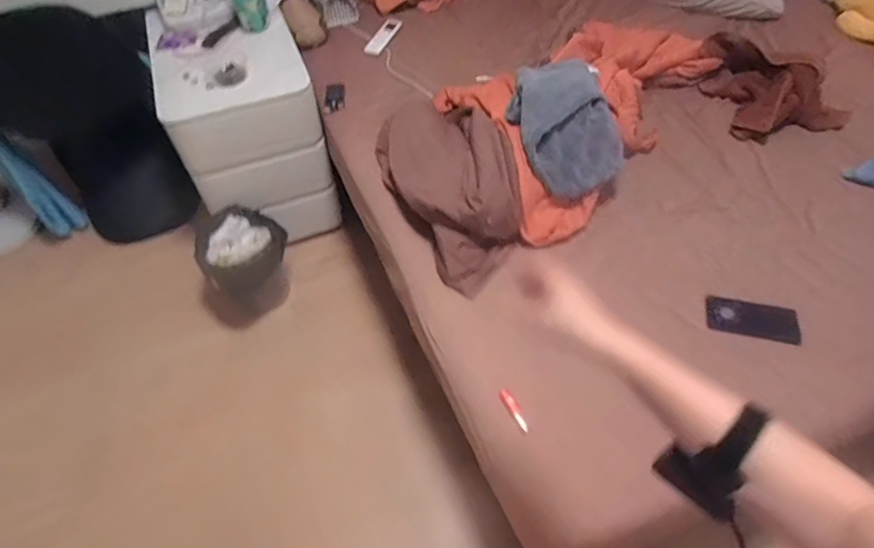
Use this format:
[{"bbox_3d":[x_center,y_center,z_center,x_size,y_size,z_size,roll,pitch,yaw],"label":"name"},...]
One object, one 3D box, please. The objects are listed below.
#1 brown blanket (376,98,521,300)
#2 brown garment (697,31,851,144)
[{"bbox_3d":[0.024,-0.234,1.177,0.243,0.143,0.533,-21,56,-14],"label":"brown blanket"},{"bbox_3d":[0.874,-0.506,1.390,0.303,0.095,0.322,-11,56,-6],"label":"brown garment"}]

